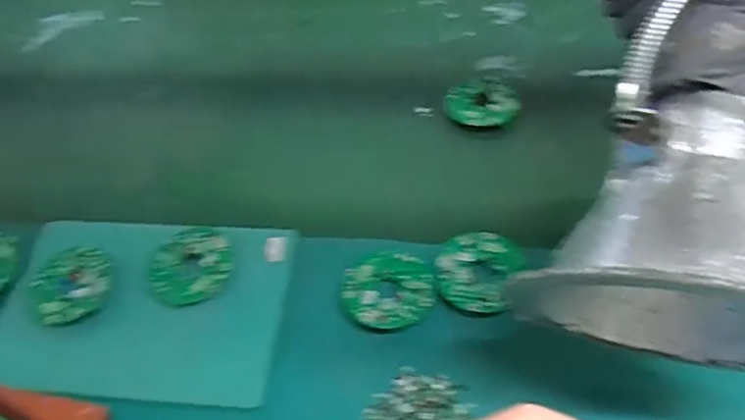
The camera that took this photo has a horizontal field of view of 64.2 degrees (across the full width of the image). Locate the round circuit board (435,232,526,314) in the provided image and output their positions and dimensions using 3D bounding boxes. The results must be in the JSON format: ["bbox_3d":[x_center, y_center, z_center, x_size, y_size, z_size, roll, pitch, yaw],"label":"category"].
[{"bbox_3d":[0.078,0.043,0.439,0.059,0.006,0.065,21,57,20],"label":"round circuit board"}]

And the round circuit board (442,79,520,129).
[{"bbox_3d":[0.103,-0.100,0.551,0.064,0.011,0.057,-28,61,-19],"label":"round circuit board"}]

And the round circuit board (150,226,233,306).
[{"bbox_3d":[-0.140,0.041,0.459,0.061,0.012,0.063,-3,52,4],"label":"round circuit board"}]

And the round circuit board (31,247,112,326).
[{"bbox_3d":[-0.230,0.057,0.457,0.055,0.008,0.062,-30,55,-17],"label":"round circuit board"}]

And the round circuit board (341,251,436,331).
[{"bbox_3d":[0.012,0.058,0.440,0.066,0.005,0.060,-3,56,5],"label":"round circuit board"}]

